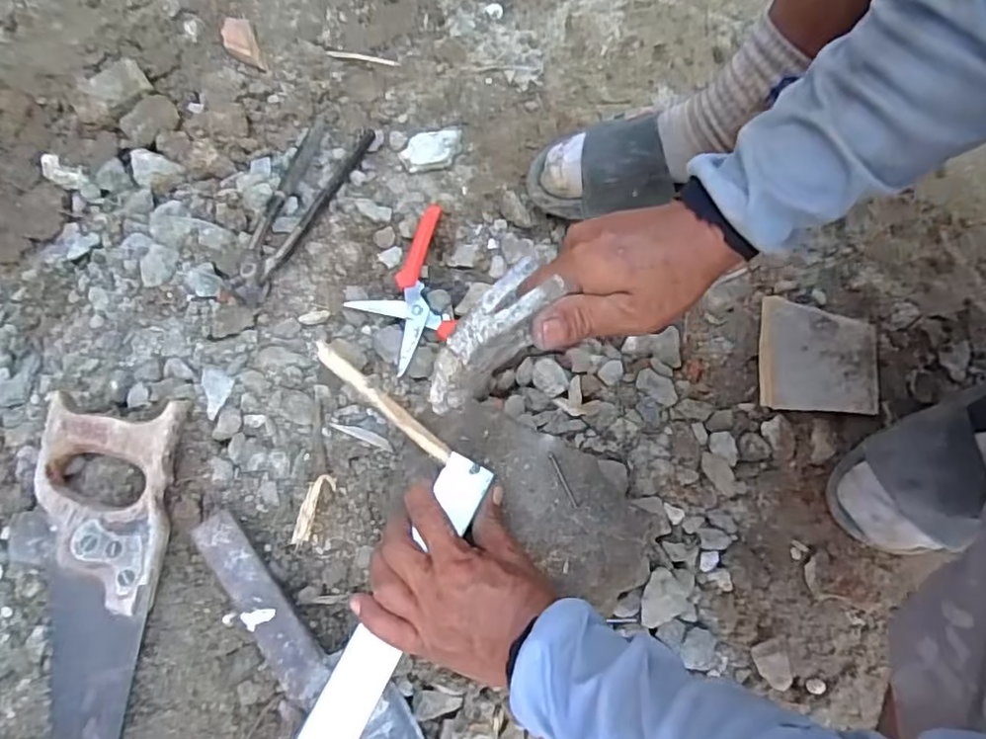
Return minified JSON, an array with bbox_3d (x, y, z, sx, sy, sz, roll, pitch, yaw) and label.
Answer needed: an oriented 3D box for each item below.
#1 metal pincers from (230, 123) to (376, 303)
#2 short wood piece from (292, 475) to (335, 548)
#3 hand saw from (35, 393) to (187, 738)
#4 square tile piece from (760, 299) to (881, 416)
[{"bbox_3d":[-0.190,-0.154,0.609,0.067,0.025,0.223,20,62,3],"label":"metal pincers"},{"bbox_3d":[-0.143,0.112,0.507,0.020,0.016,0.060,24,92,4],"label":"short wood piece"},{"bbox_3d":[-0.294,0.228,0.443,0.097,0.018,0.414,1,75,-2],"label":"hand saw"},{"bbox_3d":[0.294,-0.012,0.574,0.101,0.009,0.098,3,85,3],"label":"square tile piece"}]

